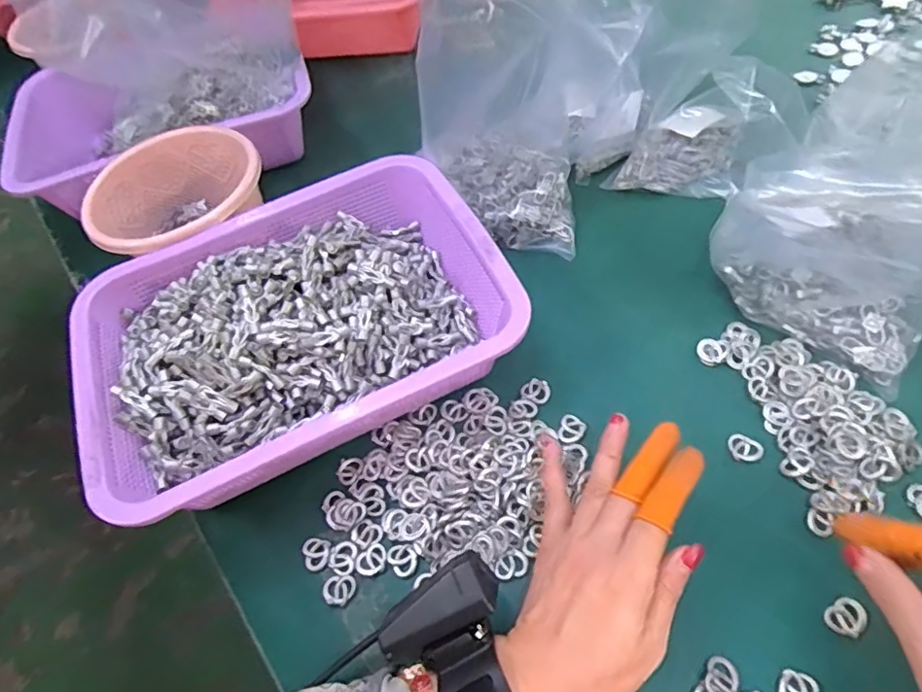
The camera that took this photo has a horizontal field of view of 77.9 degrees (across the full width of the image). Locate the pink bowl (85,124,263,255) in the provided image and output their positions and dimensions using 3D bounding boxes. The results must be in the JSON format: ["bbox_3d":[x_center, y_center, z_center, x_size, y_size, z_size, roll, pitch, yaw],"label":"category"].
[{"bbox_3d":[-0.239,-0.121,0.500,0.144,0.070,0.126,-36,60,-14],"label":"pink bowl"}]

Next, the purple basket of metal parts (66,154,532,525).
[{"bbox_3d":[-0.118,-0.013,0.426,0.303,0.070,0.215,-25,57,-7],"label":"purple basket of metal parts"}]

